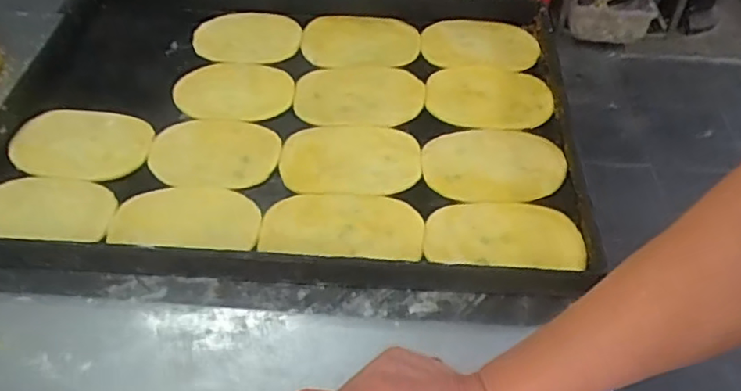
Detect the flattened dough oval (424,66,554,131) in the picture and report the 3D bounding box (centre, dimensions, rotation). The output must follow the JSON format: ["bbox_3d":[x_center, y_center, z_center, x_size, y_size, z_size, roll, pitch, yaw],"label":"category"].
[{"bbox_3d":[0.133,-0.114,0.691,0.139,0.007,0.103,-2,48,-2],"label":"flattened dough oval"}]

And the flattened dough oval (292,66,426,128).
[{"bbox_3d":[-0.013,-0.113,0.694,0.142,0.009,0.102,1,48,0],"label":"flattened dough oval"}]

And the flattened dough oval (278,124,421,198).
[{"bbox_3d":[-0.020,-0.039,0.627,0.139,0.005,0.100,-3,48,-4],"label":"flattened dough oval"}]

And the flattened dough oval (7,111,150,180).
[{"bbox_3d":[-0.300,-0.054,0.629,0.133,0.016,0.095,-2,48,-3],"label":"flattened dough oval"}]

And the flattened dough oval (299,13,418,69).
[{"bbox_3d":[-0.012,-0.190,0.752,0.141,0.018,0.091,-1,48,-2],"label":"flattened dough oval"}]

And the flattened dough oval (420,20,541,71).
[{"bbox_3d":[0.135,-0.187,0.752,0.141,0.013,0.084,1,48,0],"label":"flattened dough oval"}]

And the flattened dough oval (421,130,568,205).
[{"bbox_3d":[0.126,-0.033,0.627,0.142,0.005,0.106,-4,48,-4],"label":"flattened dough oval"}]

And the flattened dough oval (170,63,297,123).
[{"bbox_3d":[-0.155,-0.126,0.694,0.126,0.018,0.099,-4,48,-4],"label":"flattened dough oval"}]

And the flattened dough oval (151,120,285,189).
[{"bbox_3d":[-0.159,-0.046,0.626,0.128,0.006,0.098,-2,48,-3],"label":"flattened dough oval"}]

